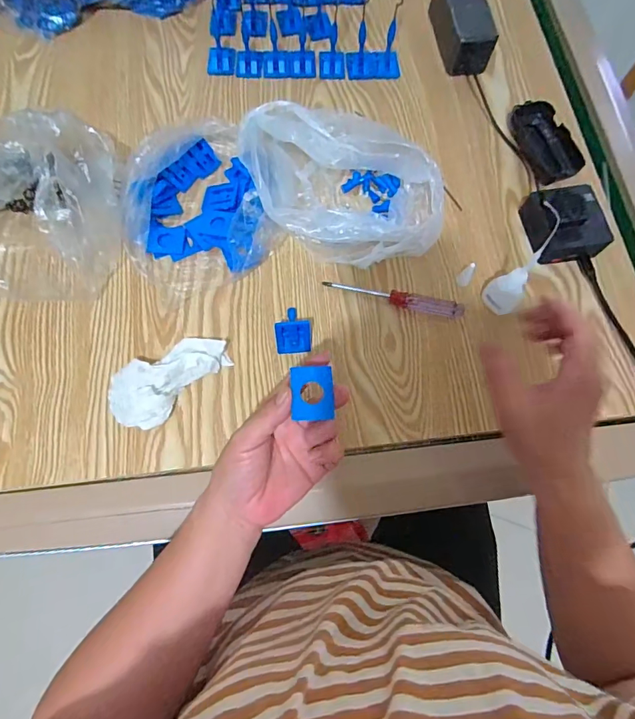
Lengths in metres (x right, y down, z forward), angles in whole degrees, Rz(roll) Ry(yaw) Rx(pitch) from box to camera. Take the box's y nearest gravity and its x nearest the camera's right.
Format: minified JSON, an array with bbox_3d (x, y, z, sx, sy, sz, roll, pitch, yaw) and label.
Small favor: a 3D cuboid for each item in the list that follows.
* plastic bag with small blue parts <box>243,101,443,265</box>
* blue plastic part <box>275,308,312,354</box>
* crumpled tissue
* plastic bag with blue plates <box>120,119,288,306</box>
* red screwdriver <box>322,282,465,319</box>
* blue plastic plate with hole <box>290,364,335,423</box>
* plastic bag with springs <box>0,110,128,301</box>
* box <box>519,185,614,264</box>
[{"bbox_3d":[0.031,-0.188,0.468,0.181,0.078,0.167,-16,72,-7],"label":"plastic bag with small blue parts"},{"bbox_3d":[-0.025,-0.032,0.440,0.035,0.033,0.050,-5,71,-3],"label":"blue plastic part"},{"bbox_3d":[-0.147,0.017,0.426,0.120,0.023,0.064,-36,76,-12],"label":"crumpled tissue"},{"bbox_3d":[-0.137,-0.168,0.473,0.158,0.051,0.177,-25,74,-9],"label":"plastic bag with blue plates"},{"bbox_3d":[0.084,-0.071,0.465,0.150,0.015,0.023,15,72,4],"label":"red screwdriver"},{"bbox_3d":[-0.003,0.024,0.323,0.031,0.004,0.039,-5,71,-3],"label":"blue plastic plate with hole"},{"bbox_3d":[-0.302,-0.158,0.440,0.186,0.098,0.168,-4,71,-3],"label":"plastic bag with springs"},{"bbox_3d":[0.273,-0.149,0.477,0.072,0.044,0.081,-12,72,-5],"label":"box"}]

